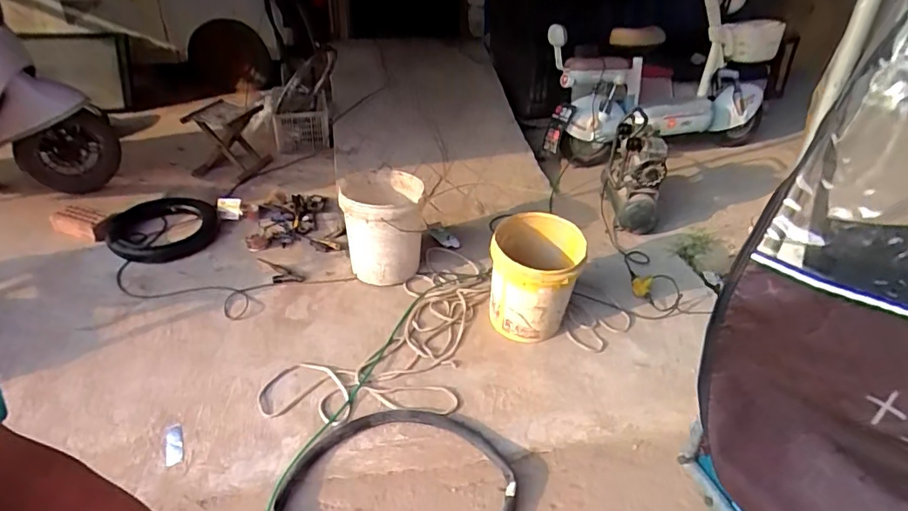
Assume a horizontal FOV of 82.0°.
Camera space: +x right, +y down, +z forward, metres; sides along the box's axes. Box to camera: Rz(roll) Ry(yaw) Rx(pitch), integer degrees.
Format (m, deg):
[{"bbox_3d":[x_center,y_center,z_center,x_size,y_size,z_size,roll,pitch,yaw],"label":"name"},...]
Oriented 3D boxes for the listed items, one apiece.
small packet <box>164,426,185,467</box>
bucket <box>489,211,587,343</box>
[{"bbox_3d":[-0.830,0.564,1.551,0.052,0.009,0.116,-11,55,-17],"label":"small packet"},{"bbox_3d":[0.292,0.103,1.889,0.314,0.391,0.350,7,33,8],"label":"bucket"}]

